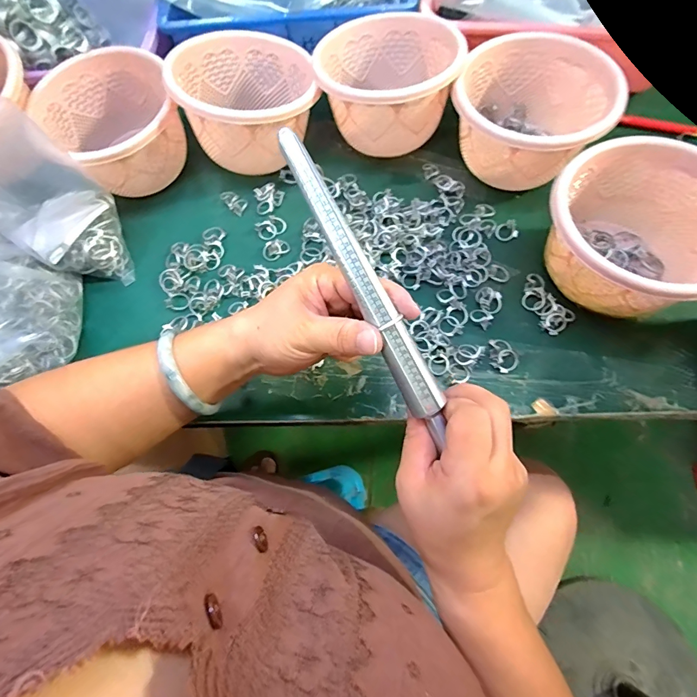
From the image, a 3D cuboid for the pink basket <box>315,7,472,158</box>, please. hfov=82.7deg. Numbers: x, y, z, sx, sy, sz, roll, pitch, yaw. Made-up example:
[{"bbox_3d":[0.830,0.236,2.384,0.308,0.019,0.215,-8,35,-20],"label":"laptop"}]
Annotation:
[{"bbox_3d":[0.042,-0.285,0.424,0.140,0.080,0.148,9,69,6],"label":"pink basket"}]

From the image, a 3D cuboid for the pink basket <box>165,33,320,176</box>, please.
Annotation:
[{"bbox_3d":[-0.104,-0.261,0.429,0.138,0.096,0.141,-11,68,-2],"label":"pink basket"}]

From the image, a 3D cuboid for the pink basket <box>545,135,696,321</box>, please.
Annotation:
[{"bbox_3d":[0.241,-0.095,0.337,0.129,0.082,0.139,-40,72,-13],"label":"pink basket"}]

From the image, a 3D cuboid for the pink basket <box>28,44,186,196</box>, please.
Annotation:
[{"bbox_3d":[-0.246,-0.232,0.428,0.131,0.078,0.144,-23,69,-7],"label":"pink basket"}]

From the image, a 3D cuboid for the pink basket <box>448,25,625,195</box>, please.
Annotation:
[{"bbox_3d":[0.187,-0.241,0.398,0.142,0.075,0.154,-1,68,2],"label":"pink basket"}]

